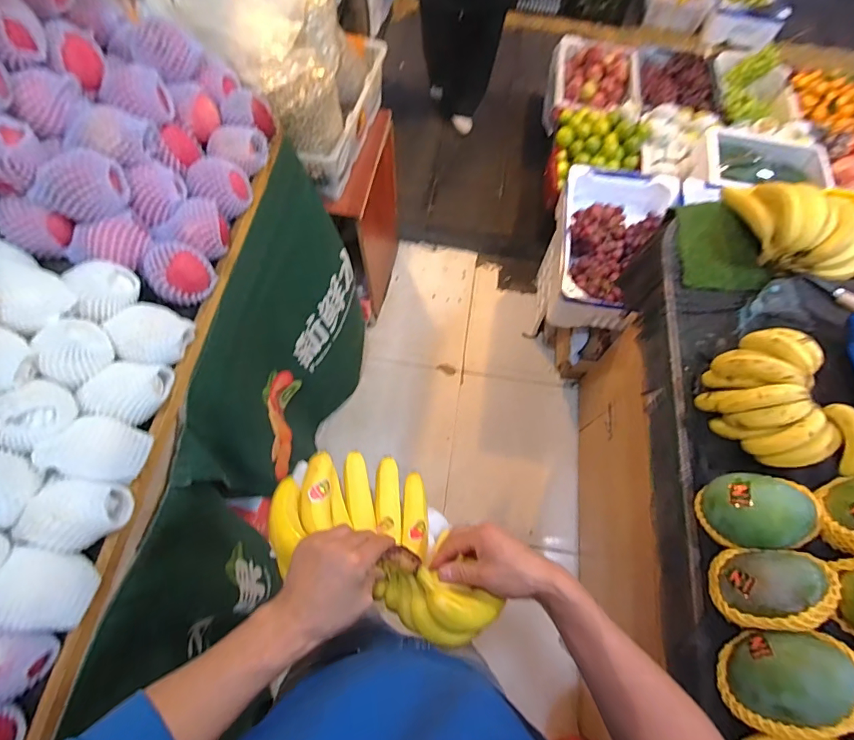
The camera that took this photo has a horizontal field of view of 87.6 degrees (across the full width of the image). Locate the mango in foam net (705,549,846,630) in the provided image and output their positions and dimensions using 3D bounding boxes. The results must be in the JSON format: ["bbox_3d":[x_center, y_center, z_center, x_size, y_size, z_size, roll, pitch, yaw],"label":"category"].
[{"bbox_3d":[0.468,0.297,0.606,0.114,0.086,0.099,3,66,1],"label":"mango in foam net"}]

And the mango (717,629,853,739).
[{"bbox_3d":[0.460,0.393,0.566,0.126,0.100,0.110,-2,66,-2],"label":"mango"}]

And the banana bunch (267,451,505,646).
[{"bbox_3d":[-0.042,0.204,0.551,0.283,0.124,0.168,20,68,8],"label":"banana bunch"}]

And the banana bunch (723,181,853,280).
[{"bbox_3d":[0.700,-0.285,0.841,0.150,0.124,0.243,-3,66,-2],"label":"banana bunch"}]

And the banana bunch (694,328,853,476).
[{"bbox_3d":[0.535,0.057,0.697,0.130,0.125,0.232,-12,67,-6],"label":"banana bunch"}]

